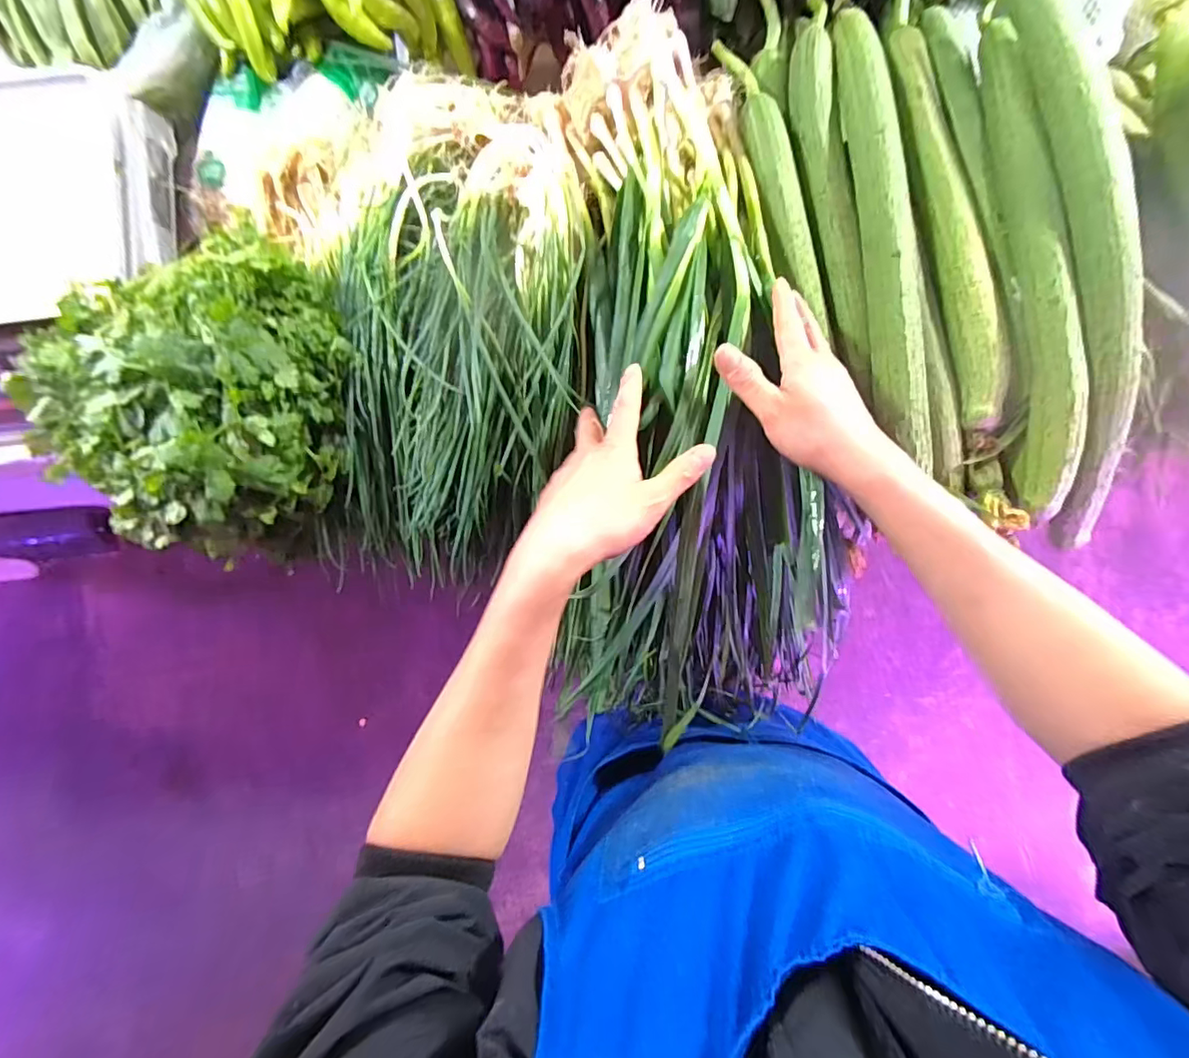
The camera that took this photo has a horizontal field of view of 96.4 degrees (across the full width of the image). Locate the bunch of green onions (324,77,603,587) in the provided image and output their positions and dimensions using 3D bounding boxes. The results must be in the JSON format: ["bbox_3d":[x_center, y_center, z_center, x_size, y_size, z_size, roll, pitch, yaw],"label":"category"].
[{"bbox_3d":[-0.127,-0.182,0.468,0.235,0.077,0.434,7,87,-2],"label":"bunch of green onions"}]

